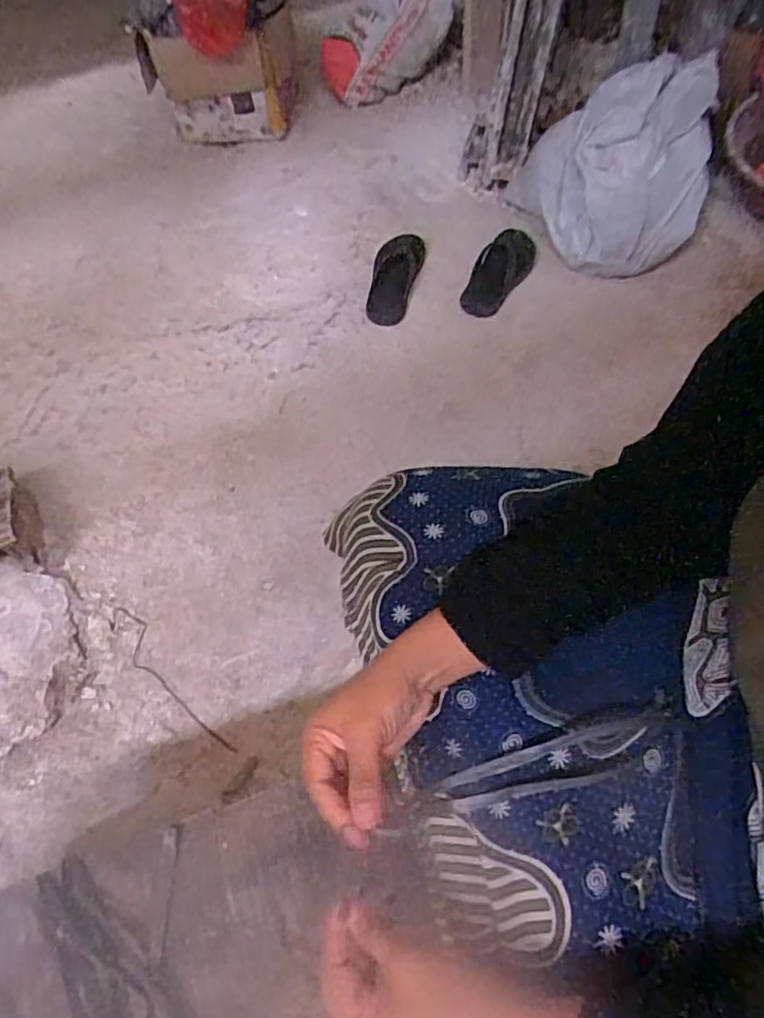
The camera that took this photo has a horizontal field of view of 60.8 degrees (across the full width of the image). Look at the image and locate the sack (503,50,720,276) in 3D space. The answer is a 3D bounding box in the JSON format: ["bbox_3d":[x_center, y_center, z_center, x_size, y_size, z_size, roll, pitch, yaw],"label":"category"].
[{"bbox_3d":[0.558,-0.764,1.458,0.376,0.256,0.365,-23,63,-6],"label":"sack"}]

